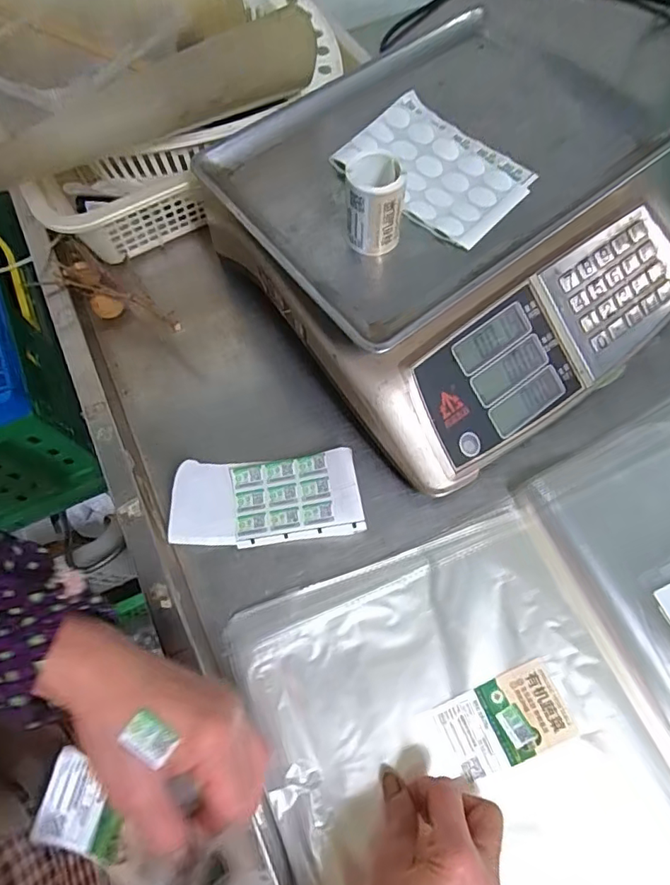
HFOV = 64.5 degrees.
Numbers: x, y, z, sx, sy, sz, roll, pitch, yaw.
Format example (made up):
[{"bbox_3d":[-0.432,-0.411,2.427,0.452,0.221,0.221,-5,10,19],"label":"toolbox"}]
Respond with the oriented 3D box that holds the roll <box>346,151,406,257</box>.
[{"bbox_3d":[0.029,-0.175,0.392,0.039,0.059,0.042,-1,68,1],"label":"roll"}]

